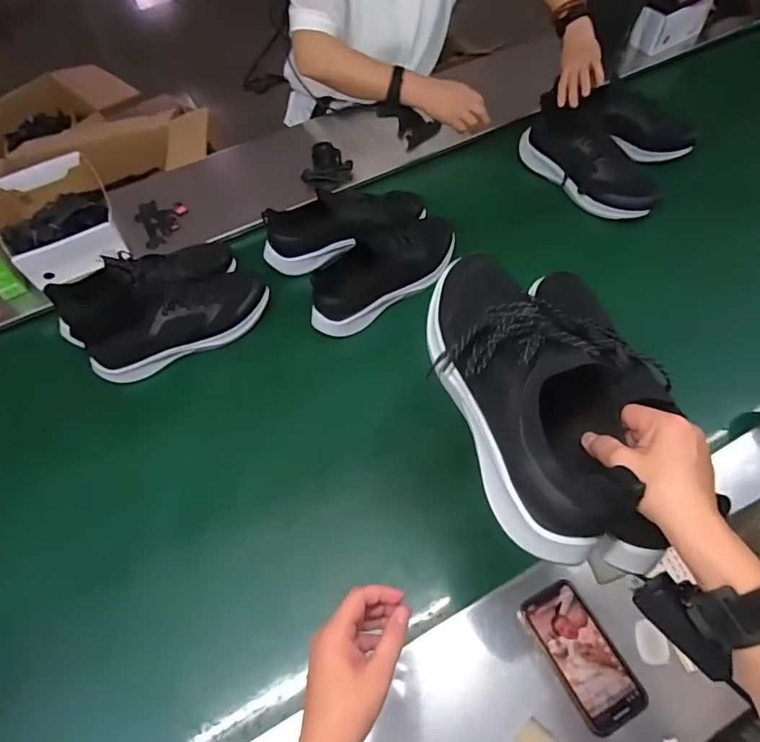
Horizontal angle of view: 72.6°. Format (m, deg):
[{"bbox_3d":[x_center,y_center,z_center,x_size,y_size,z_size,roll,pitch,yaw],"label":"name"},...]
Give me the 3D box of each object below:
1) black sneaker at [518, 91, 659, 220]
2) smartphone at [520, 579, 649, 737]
[{"bbox_3d":[0.401,-0.408,1.006,0.101,0.117,0.304,-27,62,-13],"label":"black sneaker"},{"bbox_3d":[0.238,0.333,0.610,0.077,0.011,0.150,-25,62,-12],"label":"smartphone"}]

